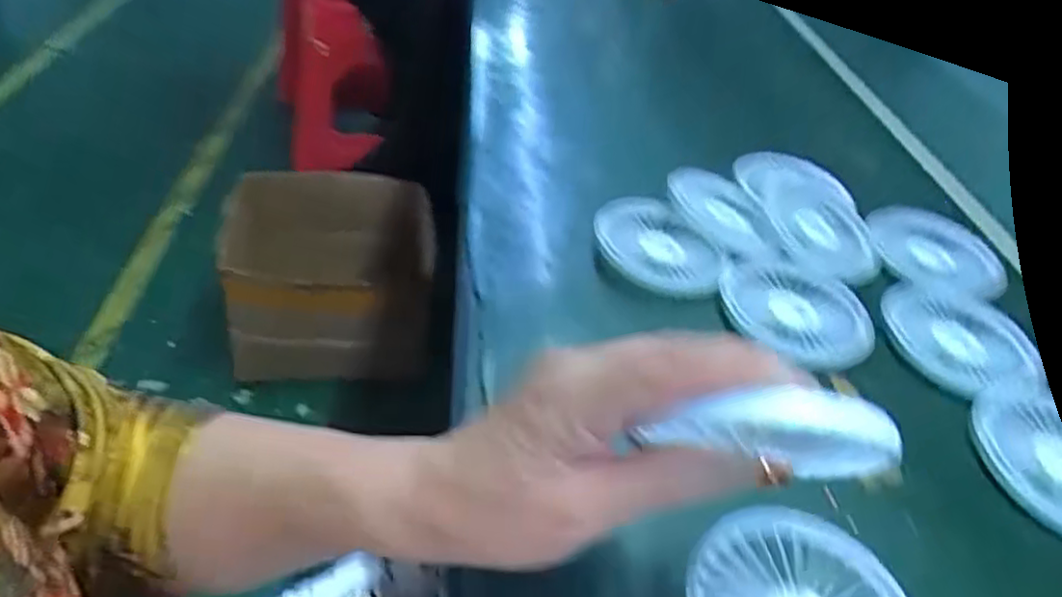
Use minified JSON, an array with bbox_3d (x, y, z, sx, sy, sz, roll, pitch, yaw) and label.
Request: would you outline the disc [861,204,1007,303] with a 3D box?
[{"bbox_3d":[0.299,-0.036,0.511,0.093,0.006,0.107,22,41,11],"label":"disc"}]

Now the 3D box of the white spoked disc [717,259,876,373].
[{"bbox_3d":[0.171,0.005,0.438,0.090,0.007,0.096,7,41,-6],"label":"white spoked disc"}]

